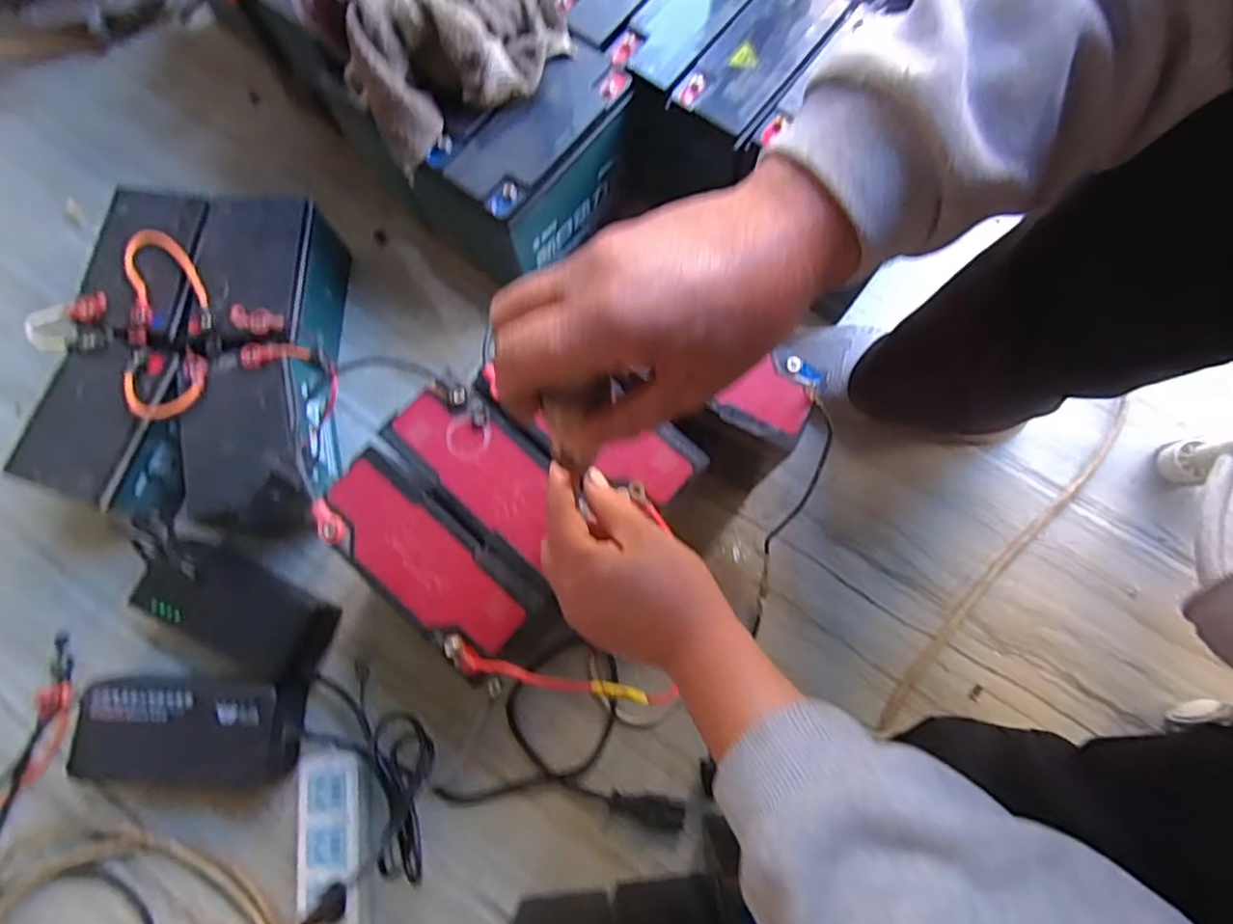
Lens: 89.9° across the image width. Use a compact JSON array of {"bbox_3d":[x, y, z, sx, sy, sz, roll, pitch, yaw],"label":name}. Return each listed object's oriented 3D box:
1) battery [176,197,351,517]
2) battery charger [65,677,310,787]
[{"bbox_3d":[-0.327,-0.097,0.591,0.117,0.111,0.303,-7,76,0],"label":"battery"},{"bbox_3d":[-0.367,0.230,0.537,0.180,0.055,0.090,2,76,2],"label":"battery charger"}]

